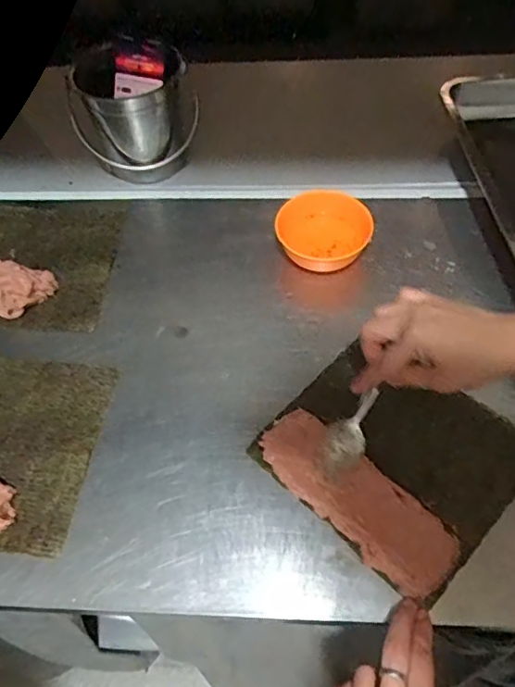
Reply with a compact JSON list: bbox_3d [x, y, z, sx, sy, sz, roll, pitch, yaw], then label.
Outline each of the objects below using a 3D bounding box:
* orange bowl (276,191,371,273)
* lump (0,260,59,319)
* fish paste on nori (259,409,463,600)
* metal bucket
[{"bbox_3d":[0.074,-0.126,0.616,0.105,0.044,0.091,7,56,7],"label":"orange bowl"},{"bbox_3d":[-0.284,-0.068,0.607,0.097,0.033,0.067,17,58,13],"label":"lump"},{"bbox_3d":[0.083,0.131,0.468,0.184,0.018,0.063,38,65,24],"label":"fish paste on nori"},{"bbox_3d":[-0.157,-0.305,0.716,0.137,0.133,0.137,-1,56,2],"label":"metal bucket"}]

